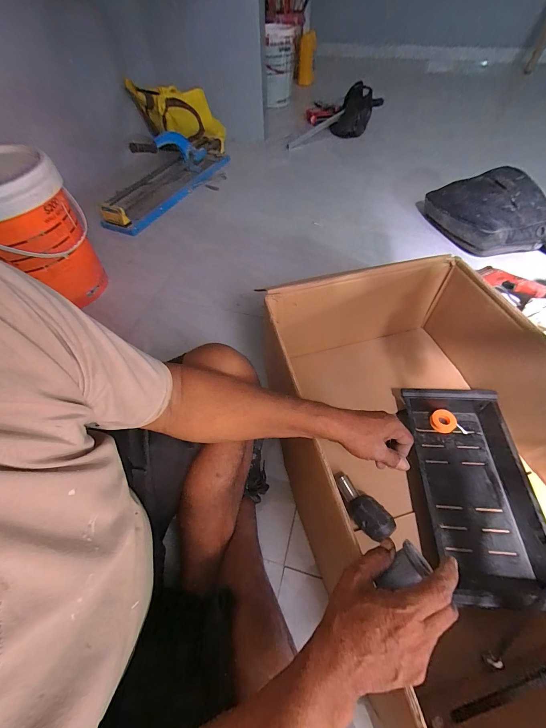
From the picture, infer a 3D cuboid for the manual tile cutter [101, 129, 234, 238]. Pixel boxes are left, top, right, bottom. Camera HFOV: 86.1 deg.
[{"bbox_3d":[-0.478,-0.859,1.309,0.226,0.208,0.760,22,59,17],"label":"manual tile cutter"}]

